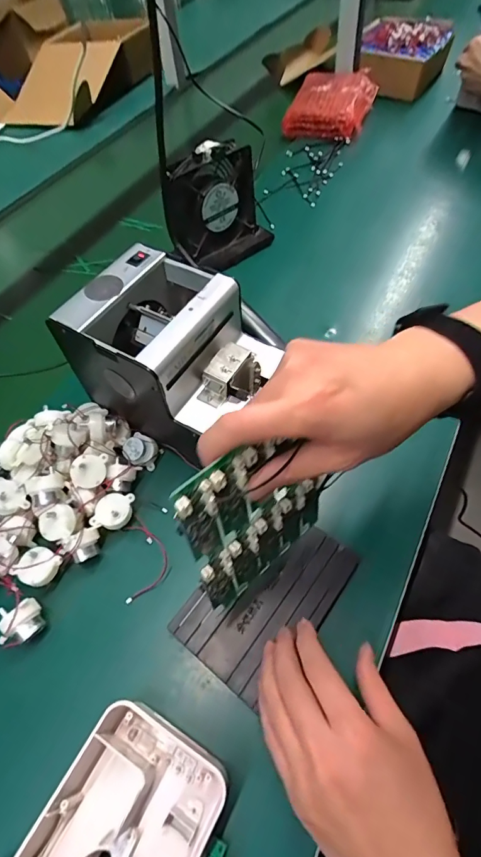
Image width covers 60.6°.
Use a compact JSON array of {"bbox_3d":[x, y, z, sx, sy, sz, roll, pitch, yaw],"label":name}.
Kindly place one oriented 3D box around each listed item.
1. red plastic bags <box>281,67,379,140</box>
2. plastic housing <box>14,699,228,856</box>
[{"bbox_3d":[0.180,-0.650,0.823,0.164,0.059,0.170,12,59,14],"label":"red plastic bags"},{"bbox_3d":[-0.082,0.270,0.270,0.104,0.044,0.132,23,62,20],"label":"plastic housing"}]

